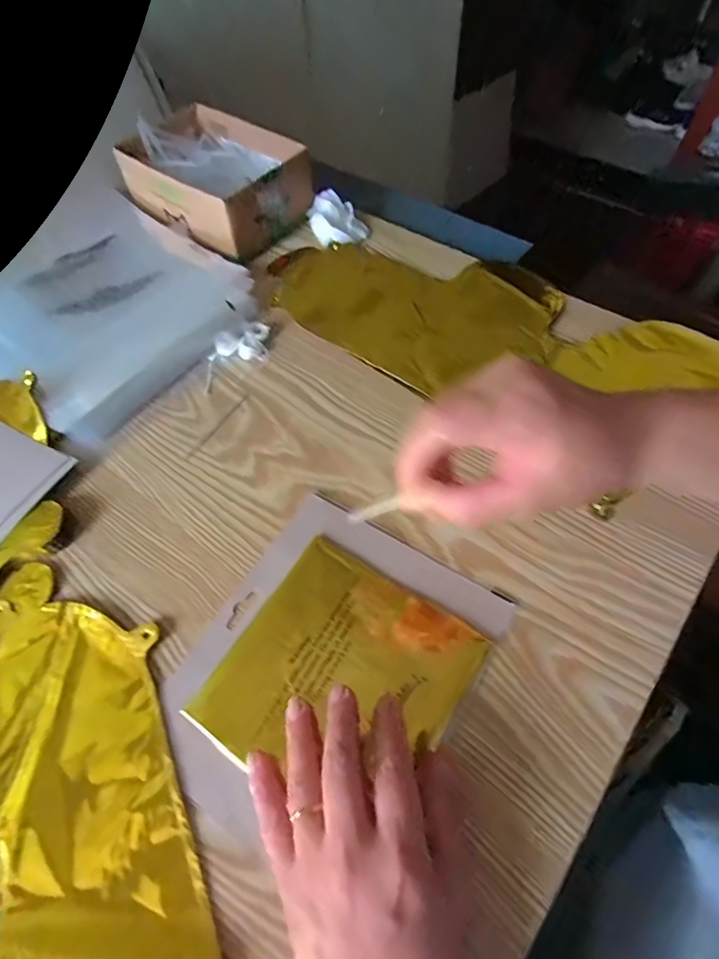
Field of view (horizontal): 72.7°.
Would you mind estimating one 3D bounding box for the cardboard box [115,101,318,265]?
[{"bbox_3d":[-0.165,-0.340,0.543,0.200,0.060,0.134,35,66,22],"label":"cardboard box"}]

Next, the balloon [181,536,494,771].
[{"bbox_3d":[-0.012,0.120,0.300,0.134,0.010,0.137,30,66,19],"label":"balloon"}]

